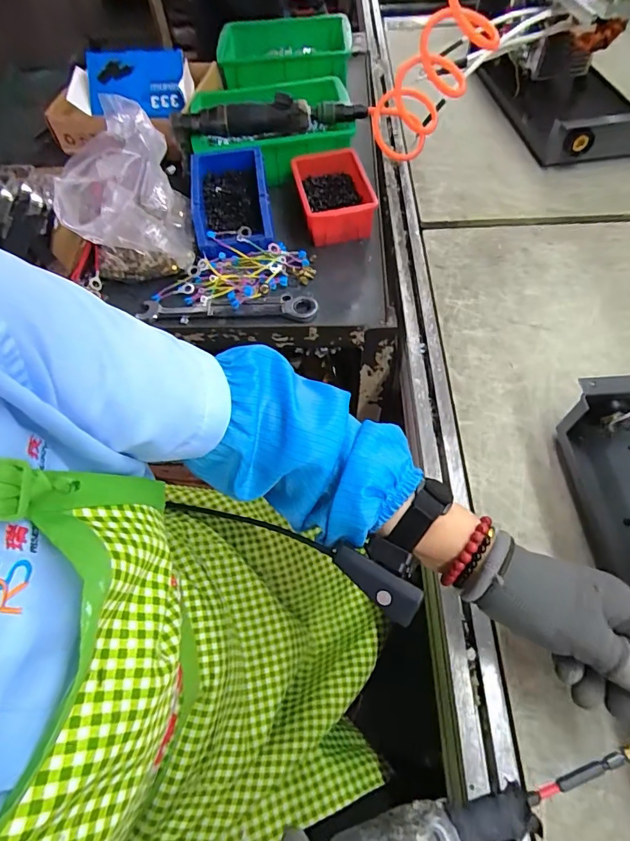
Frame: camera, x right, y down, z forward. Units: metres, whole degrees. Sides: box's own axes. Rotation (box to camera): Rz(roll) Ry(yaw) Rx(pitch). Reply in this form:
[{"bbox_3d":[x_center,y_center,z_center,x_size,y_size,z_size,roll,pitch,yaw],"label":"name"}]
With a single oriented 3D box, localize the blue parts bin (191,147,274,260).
[{"bbox_3d":[-0.116,-0.302,0.628,0.099,0.067,0.168,-8,59,-2],"label":"blue parts bin"}]

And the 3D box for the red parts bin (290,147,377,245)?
[{"bbox_3d":[0.027,-0.317,0.651,0.101,0.060,0.149,-11,59,-4],"label":"red parts bin"}]

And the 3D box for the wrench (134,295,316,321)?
[{"bbox_3d":[-0.113,-0.145,0.576,0.231,0.010,0.037,1,59,4],"label":"wrench"}]

